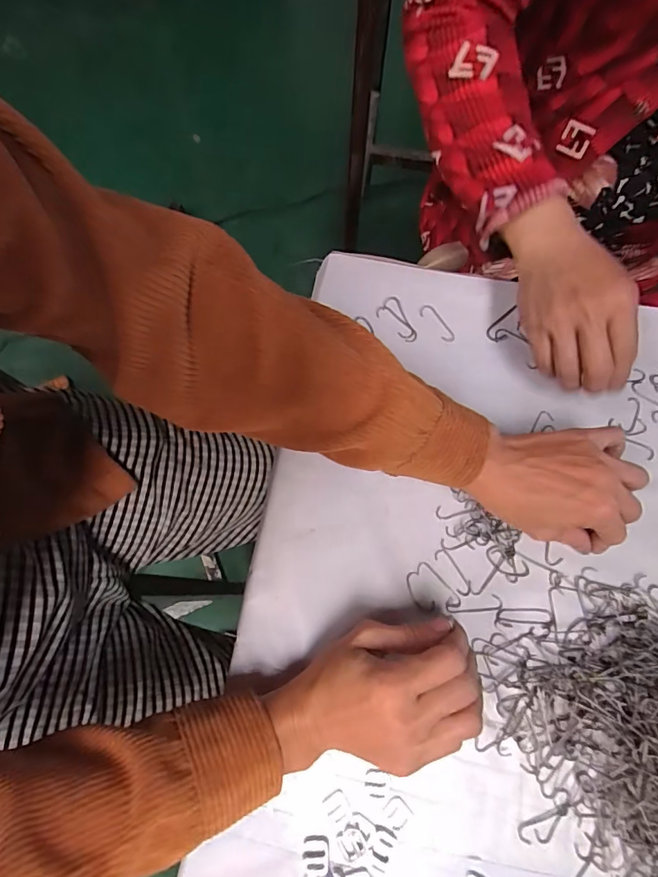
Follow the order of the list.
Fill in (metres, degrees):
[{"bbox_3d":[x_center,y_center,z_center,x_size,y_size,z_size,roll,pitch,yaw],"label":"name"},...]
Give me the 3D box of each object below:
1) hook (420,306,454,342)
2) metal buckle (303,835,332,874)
[{"bbox_3d":[0.098,-0.103,0.409,0.015,0.004,0.041,-33,76,-10],"label":"hook"},{"bbox_3d":[-0.008,0.270,0.294,0.017,0.004,0.020,0,73,0],"label":"metal buckle"}]

